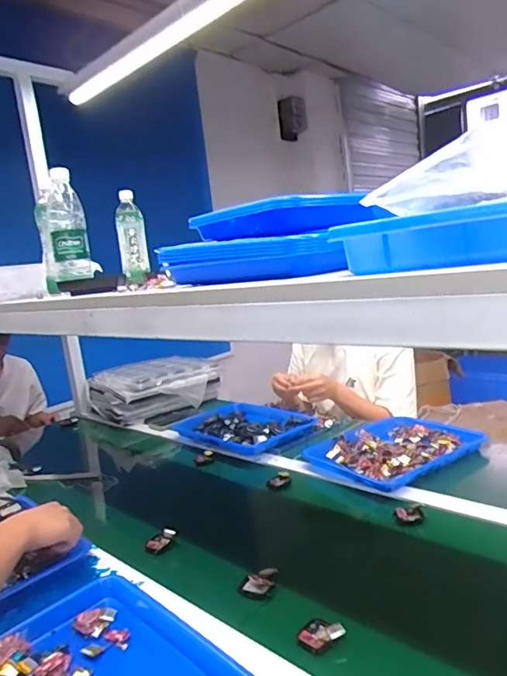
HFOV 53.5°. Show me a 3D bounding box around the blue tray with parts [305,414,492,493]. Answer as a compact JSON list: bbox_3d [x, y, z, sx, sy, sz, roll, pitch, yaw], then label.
[{"bbox_3d":[0.299,0.233,1.073,0.324,0.042,0.254,-14,11,-34],"label":"blue tray with parts"}]

